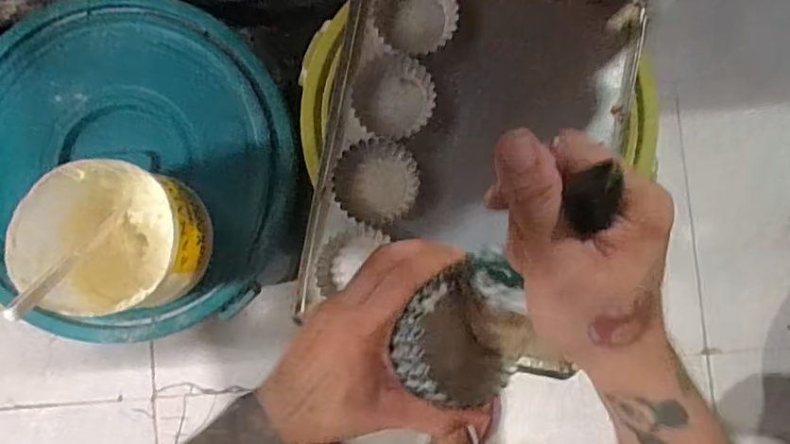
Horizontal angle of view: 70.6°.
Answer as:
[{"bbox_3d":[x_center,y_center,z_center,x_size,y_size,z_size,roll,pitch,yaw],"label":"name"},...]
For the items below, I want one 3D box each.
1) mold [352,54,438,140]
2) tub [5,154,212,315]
[{"bbox_3d":[-0.002,-0.147,0.656,0.093,0.024,0.093,0,87,1],"label":"mold"},{"bbox_3d":[-0.298,0.019,0.621,0.157,0.150,0.148,0,87,1],"label":"tub"}]

